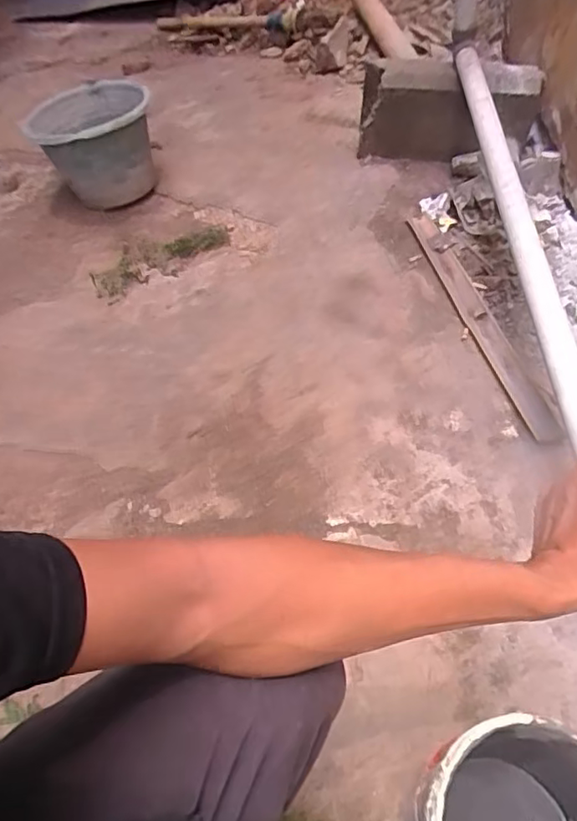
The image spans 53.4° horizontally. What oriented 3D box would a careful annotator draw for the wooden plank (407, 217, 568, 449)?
[{"bbox_3d":[0.362,-0.183,1.096,0.063,0.020,0.611,-14,58,-7],"label":"wooden plank"}]

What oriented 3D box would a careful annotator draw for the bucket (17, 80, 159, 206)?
[{"bbox_3d":[-0.424,-0.582,1.283,0.260,0.188,0.301,-15,52,-10],"label":"bucket"}]

